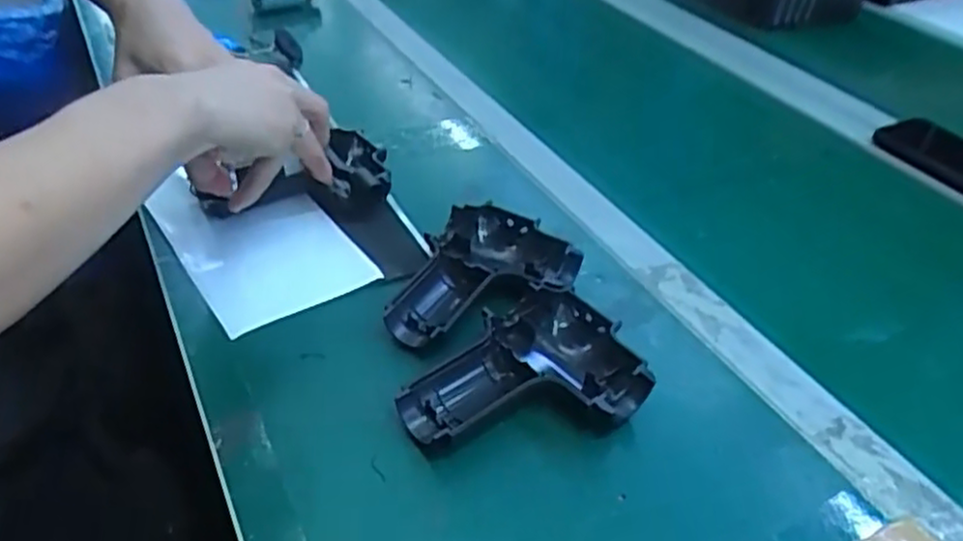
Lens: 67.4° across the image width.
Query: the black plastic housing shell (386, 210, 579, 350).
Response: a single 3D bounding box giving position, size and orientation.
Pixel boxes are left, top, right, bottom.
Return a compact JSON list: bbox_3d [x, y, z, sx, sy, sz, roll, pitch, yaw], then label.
[{"bbox_3d":[0.003,0.009,0.482,0.100,0.024,0.137,17,40,16],"label":"black plastic housing shell"}]

